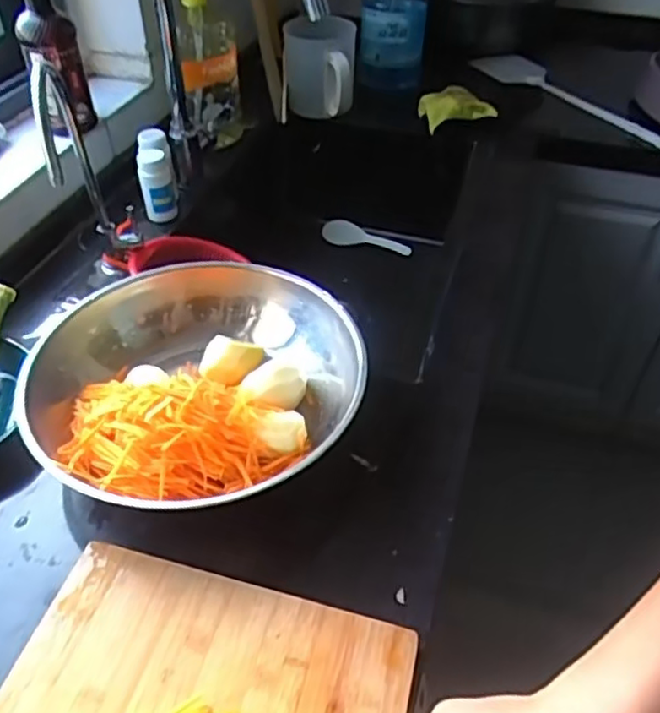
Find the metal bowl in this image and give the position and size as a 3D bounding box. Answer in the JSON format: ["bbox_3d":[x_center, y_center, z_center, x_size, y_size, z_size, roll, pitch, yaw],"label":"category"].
[{"bbox_3d":[-0.132,0.019,0.653,0.303,0.082,0.279,0,44,0],"label":"metal bowl"}]

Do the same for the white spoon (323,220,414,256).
[{"bbox_3d":[0.070,-0.225,1.249,0.172,0.020,0.049,12,45,11],"label":"white spoon"}]

